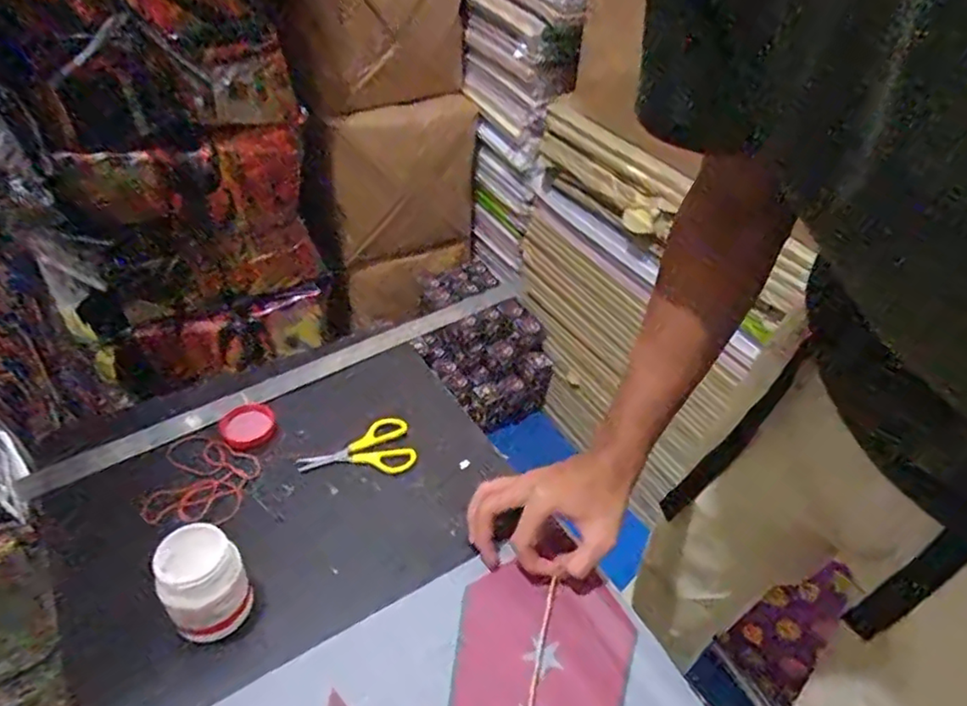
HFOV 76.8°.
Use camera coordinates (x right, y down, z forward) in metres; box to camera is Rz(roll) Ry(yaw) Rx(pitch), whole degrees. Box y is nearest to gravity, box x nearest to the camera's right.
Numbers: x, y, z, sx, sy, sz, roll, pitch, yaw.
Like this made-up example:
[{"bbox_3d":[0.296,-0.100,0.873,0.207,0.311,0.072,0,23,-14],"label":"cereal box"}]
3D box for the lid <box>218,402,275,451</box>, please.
[{"bbox_3d":[-0.246,0.075,0.638,0.055,0.008,0.055,2,41,-2],"label":"lid"}]

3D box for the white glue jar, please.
[{"bbox_3d":[-0.212,0.175,0.464,0.055,0.080,0.048,-28,51,-31],"label":"white glue jar"}]

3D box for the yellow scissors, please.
[{"bbox_3d":[-0.130,0.099,0.628,0.113,0.014,0.060,-7,43,-12],"label":"yellow scissors"}]

